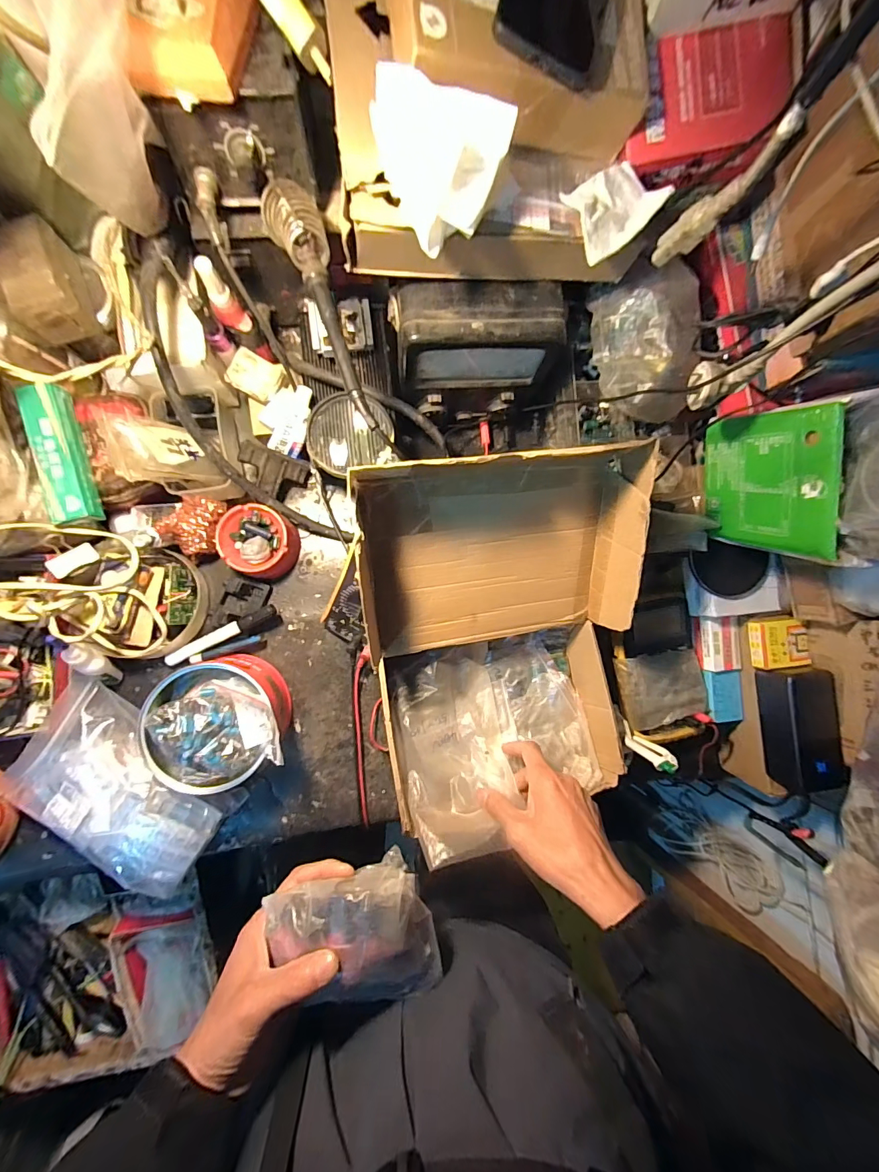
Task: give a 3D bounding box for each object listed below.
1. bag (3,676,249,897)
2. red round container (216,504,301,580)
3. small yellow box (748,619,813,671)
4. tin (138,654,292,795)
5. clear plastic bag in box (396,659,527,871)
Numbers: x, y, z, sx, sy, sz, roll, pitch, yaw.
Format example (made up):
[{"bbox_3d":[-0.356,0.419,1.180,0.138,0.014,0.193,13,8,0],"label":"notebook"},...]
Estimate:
[{"bbox_3d":[-0.346,0.222,0.458,0.223,0.050,0.148,37,85,-4],"label":"bag"},{"bbox_3d":[-0.216,-0.052,0.499,0.080,0.044,0.079,0,88,-6],"label":"red round container"},{"bbox_3d":[0.399,0.066,0.488,0.056,0.023,0.056,-8,89,-6],"label":"small yellow box"},{"bbox_3d":[-0.236,0.143,0.459,0.122,0.093,0.127,0,88,-6],"label":"tin"},{"bbox_3d":[0.025,0.182,0.468,0.135,0.052,0.199,-3,63,-19],"label":"clear plastic bag in box"}]

